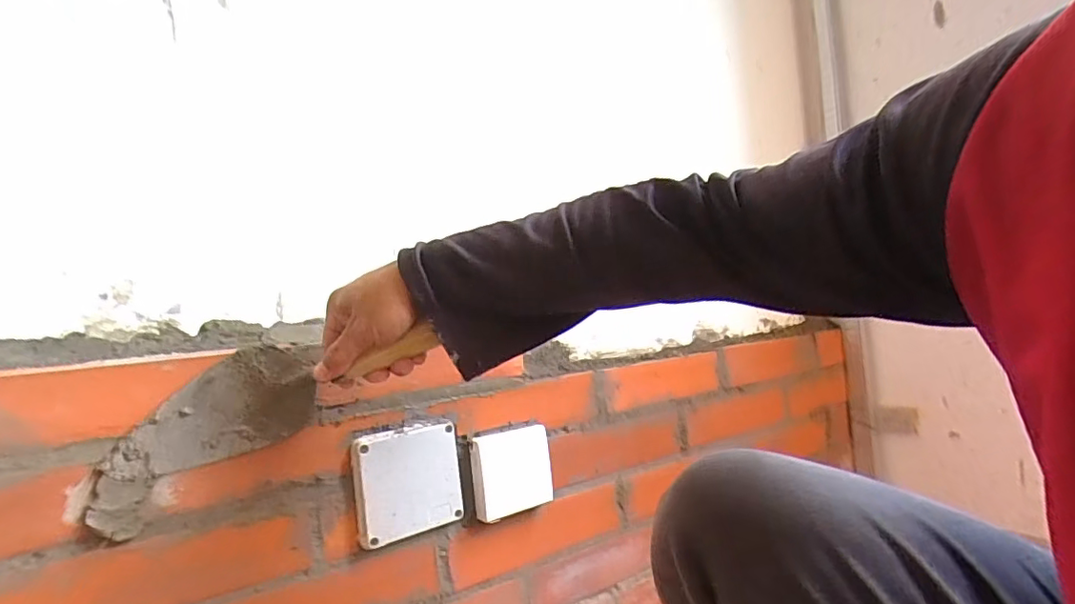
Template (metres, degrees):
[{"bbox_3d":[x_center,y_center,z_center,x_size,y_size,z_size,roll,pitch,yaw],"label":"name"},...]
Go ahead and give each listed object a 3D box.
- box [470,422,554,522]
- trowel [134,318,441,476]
[{"bbox_3d":[-0.025,0.184,0.599,0.094,0.086,0.026,-3,-2,-42],"label":"box"},{"bbox_3d":[-0.200,0.066,0.455,0.241,0.079,0.062,-22,-2,1],"label":"trowel"}]

